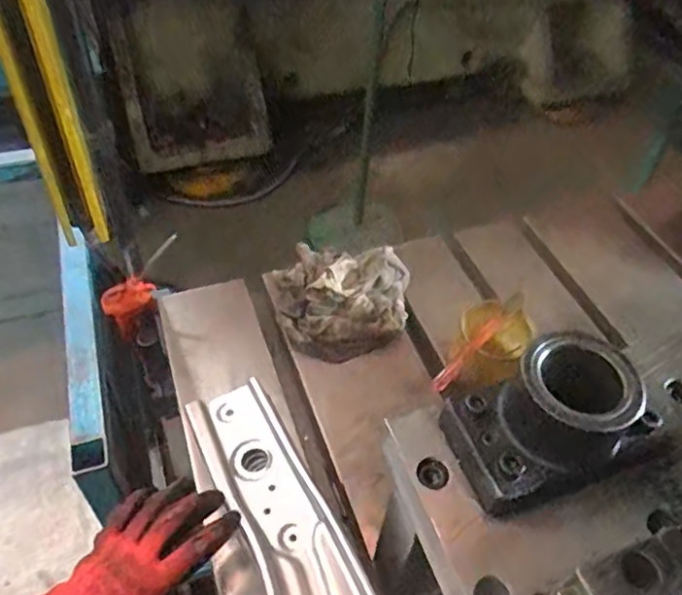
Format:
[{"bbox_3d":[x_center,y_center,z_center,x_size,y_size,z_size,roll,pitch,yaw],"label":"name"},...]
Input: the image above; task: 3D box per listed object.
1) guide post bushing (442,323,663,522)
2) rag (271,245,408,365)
[{"bbox_3d":[0.137,0.073,0.375,0.126,0.072,0.080,-11,50,-15],"label":"guide post bushing"},{"bbox_3d":[-0.001,-0.002,0.770,0.174,0.056,0.177,4,48,-2],"label":"rag"}]

